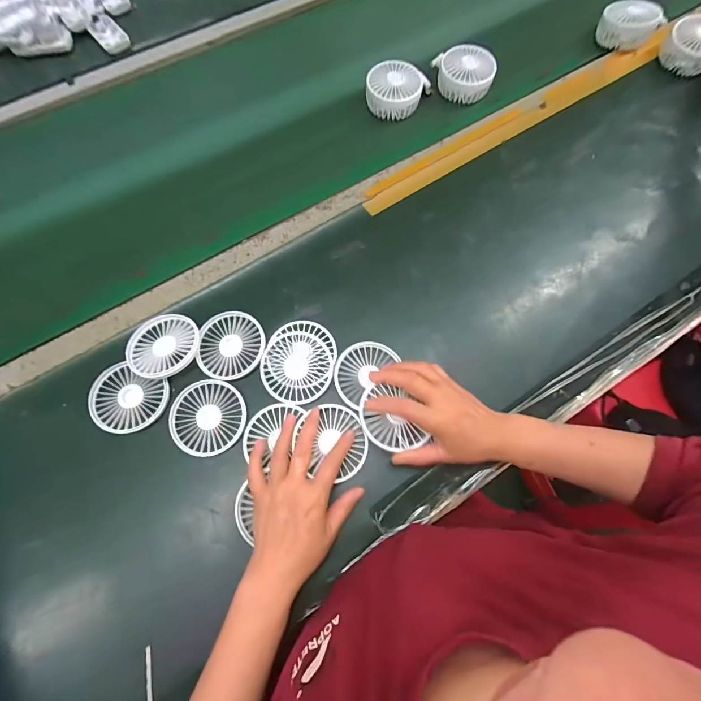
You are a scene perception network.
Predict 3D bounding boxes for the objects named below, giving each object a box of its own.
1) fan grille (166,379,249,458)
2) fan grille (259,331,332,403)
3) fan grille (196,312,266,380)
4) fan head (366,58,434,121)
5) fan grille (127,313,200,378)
[{"bbox_3d":[-0.172,0.080,0.438,0.089,0.010,0.086,-10,73,-4],"label":"fan grille"},{"bbox_3d":[-0.067,0.021,0.448,0.086,0.016,0.084,0,72,-1],"label":"fan grille"},{"bbox_3d":[-0.151,-0.008,0.461,0.084,0.011,0.087,-7,73,-3],"label":"fan grille"},{"bbox_3d":[0.078,-0.423,0.591,0.104,0.042,0.074,6,72,1],"label":"fan head"},{"bbox_3d":[-0.233,-0.009,0.455,0.085,0.020,0.083,0,72,-1],"label":"fan grille"}]

